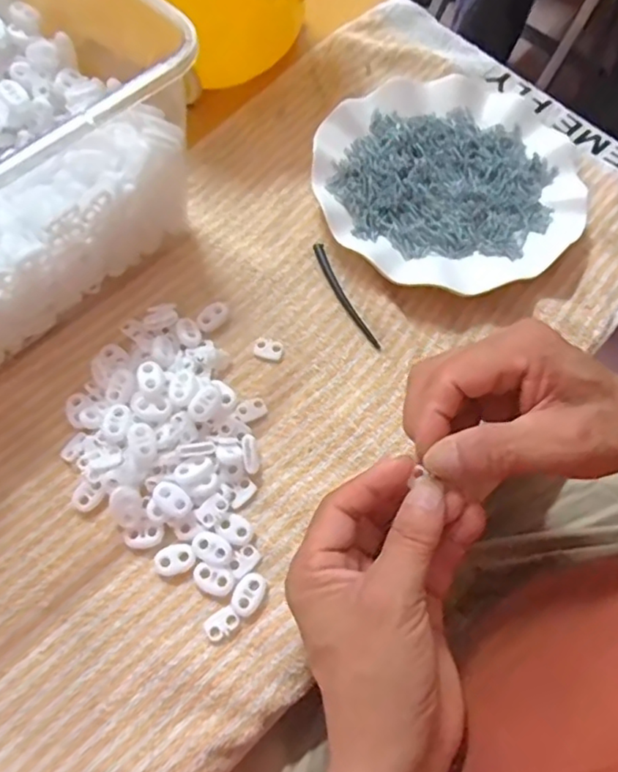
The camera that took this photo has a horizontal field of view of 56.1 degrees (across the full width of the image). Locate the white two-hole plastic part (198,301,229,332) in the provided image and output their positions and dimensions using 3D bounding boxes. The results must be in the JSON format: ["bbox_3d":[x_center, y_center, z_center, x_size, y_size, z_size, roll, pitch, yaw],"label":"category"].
[{"bbox_3d":[-0.062,-0.046,0.377,0.014,0.007,0.024,33,69,12],"label":"white two-hole plastic part"}]

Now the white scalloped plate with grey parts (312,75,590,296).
[{"bbox_3d":[0.098,-0.145,0.407,0.179,0.016,0.172,1,67,-2],"label":"white scalloped plate with grey parts"}]

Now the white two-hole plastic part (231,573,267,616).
[{"bbox_3d":[-0.032,0.111,0.311,0.015,0.005,0.022,30,69,10],"label":"white two-hole plastic part"}]

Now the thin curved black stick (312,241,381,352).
[{"bbox_3d":[0.023,-0.061,0.387,0.010,0.004,0.088,-23,69,-11],"label":"thin curved black stick"}]

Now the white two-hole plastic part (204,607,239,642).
[{"bbox_3d":[-0.046,0.125,0.306,0.018,0.004,0.013,-31,71,-14],"label":"white two-hole plastic part"}]

